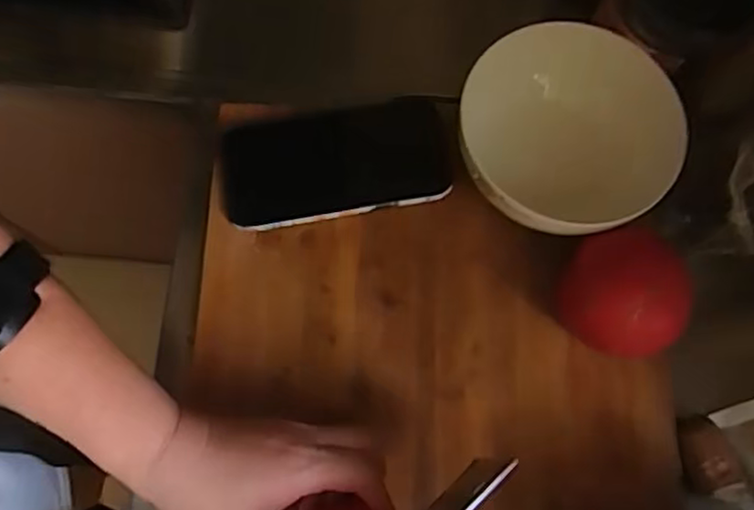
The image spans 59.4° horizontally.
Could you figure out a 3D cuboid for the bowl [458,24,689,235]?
[{"bbox_3d":[0.139,-0.090,0.469,0.128,0.064,0.133,1,75,-2],"label":"bowl"}]

